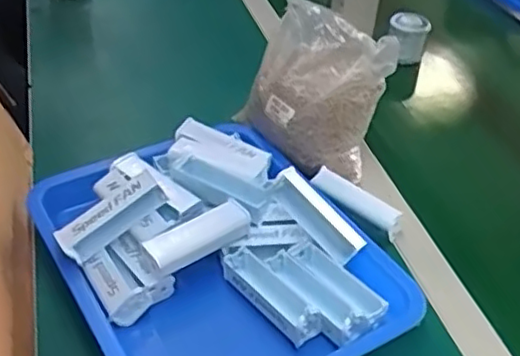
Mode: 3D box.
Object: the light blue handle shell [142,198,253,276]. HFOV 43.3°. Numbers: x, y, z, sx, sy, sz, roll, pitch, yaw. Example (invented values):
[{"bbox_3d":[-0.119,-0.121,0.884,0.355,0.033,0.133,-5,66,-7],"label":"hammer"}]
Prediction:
[{"bbox_3d":[-0.055,0.051,0.587,0.098,0.018,0.033,-24,47,-31],"label":"light blue handle shell"}]

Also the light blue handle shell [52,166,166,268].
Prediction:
[{"bbox_3d":[-0.133,0.034,0.586,0.099,0.025,0.032,-36,50,-10],"label":"light blue handle shell"}]

